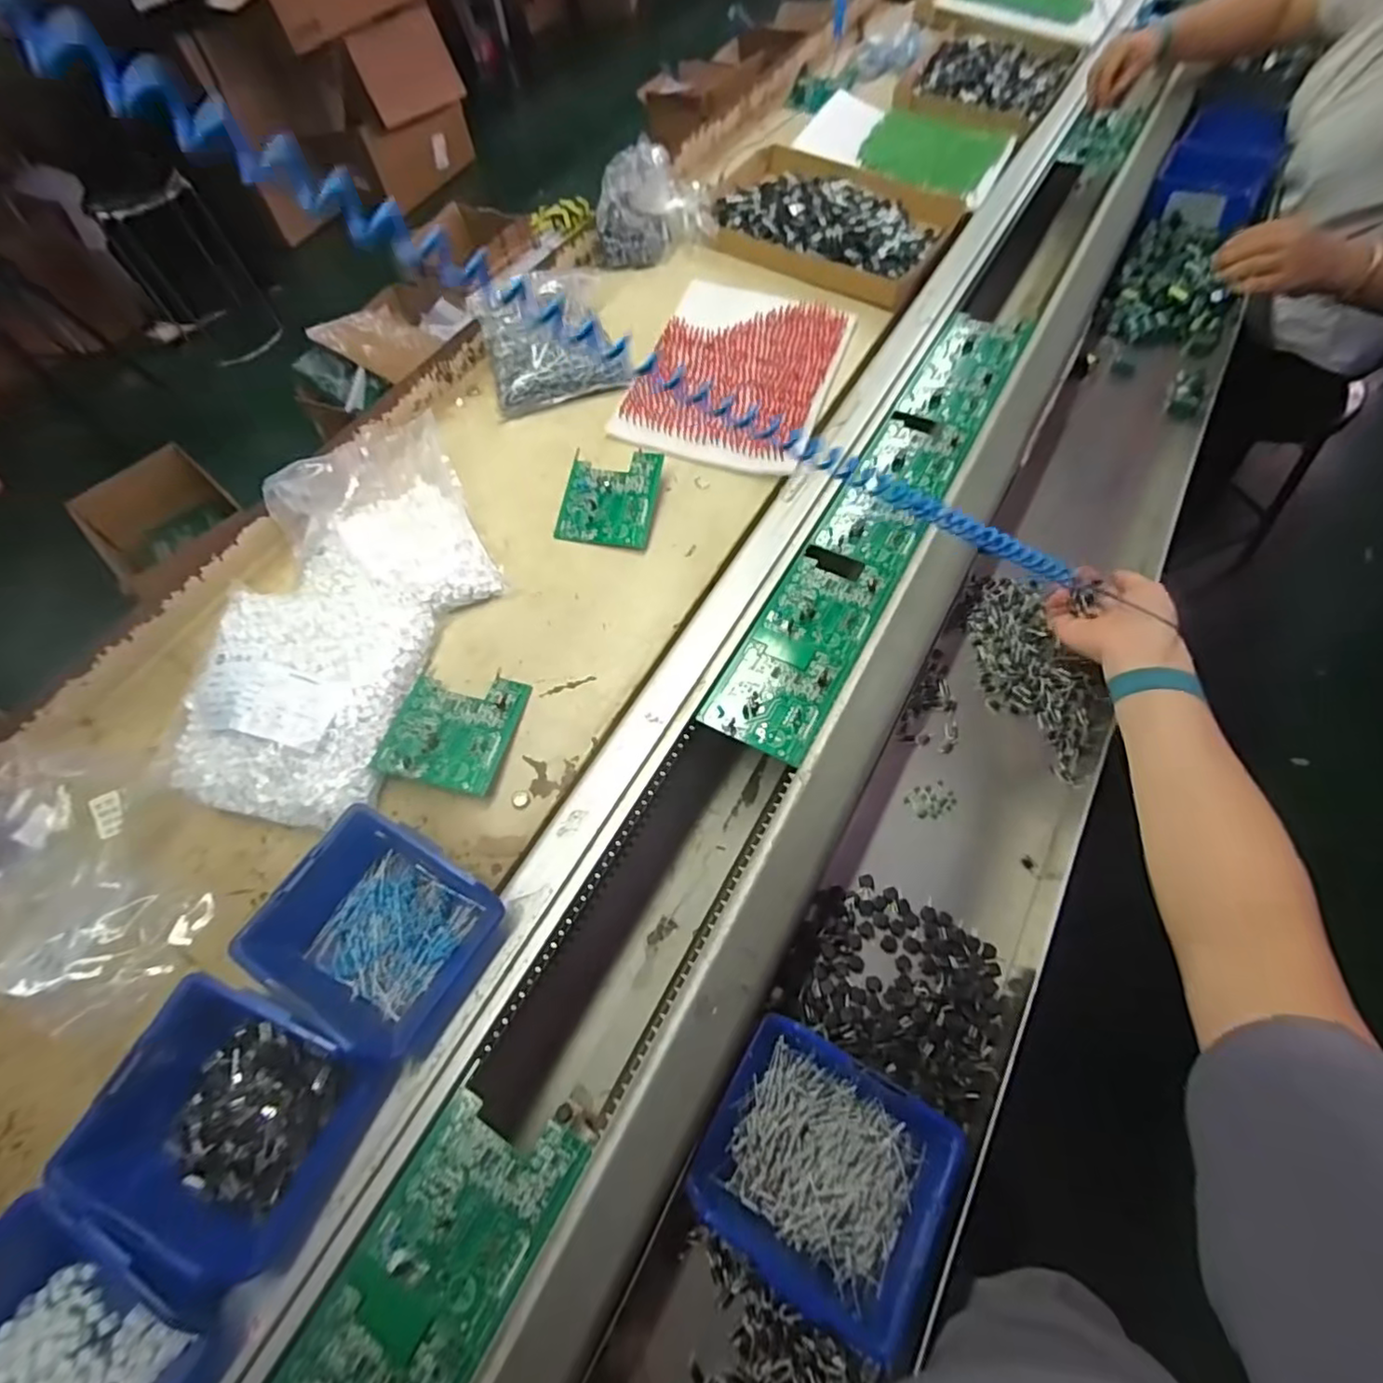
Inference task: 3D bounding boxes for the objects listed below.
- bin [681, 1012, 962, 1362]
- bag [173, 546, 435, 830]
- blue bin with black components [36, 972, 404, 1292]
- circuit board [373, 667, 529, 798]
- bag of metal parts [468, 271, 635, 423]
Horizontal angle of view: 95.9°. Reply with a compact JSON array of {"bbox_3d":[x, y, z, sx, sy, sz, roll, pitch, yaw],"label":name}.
[{"bbox_3d":[0.080,0.290,0.382,0.134,0.052,0.123,28,67,11],"label":"bin"},{"bbox_3d":[-0.327,-0.013,0.529,0.172,0.046,0.240,6,65,1],"label":"bag"},{"bbox_3d":[-0.283,0.258,0.382,0.138,0.056,0.125,23,66,15],"label":"blue bin with black components"},{"bbox_3d":[-0.198,0.030,0.528,0.093,0.009,0.108,15,56,-3],"label":"circuit board"},{"bbox_3d":[-0.169,-0.411,0.725,0.151,0.046,0.175,-18,67,-10],"label":"bag of metal parts"}]

